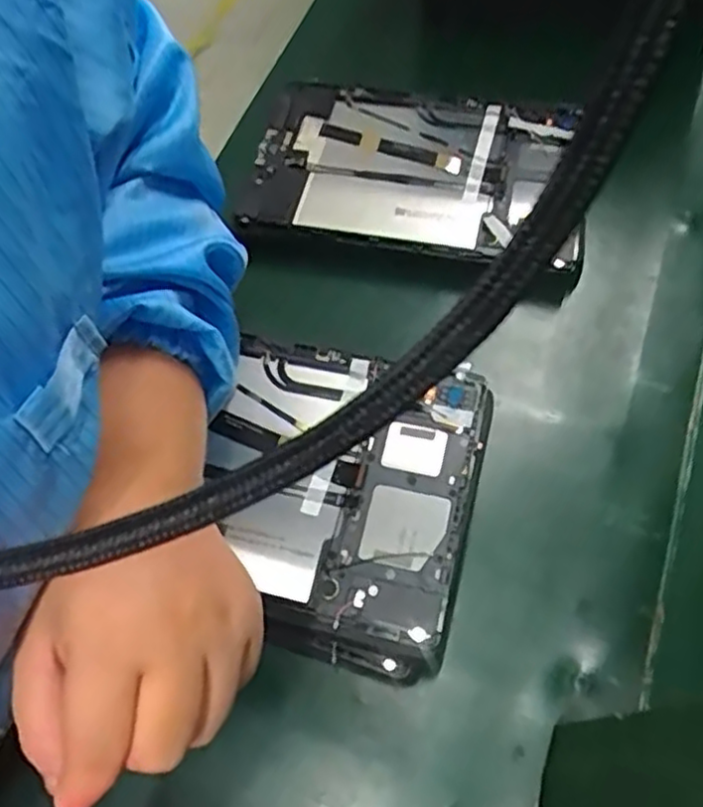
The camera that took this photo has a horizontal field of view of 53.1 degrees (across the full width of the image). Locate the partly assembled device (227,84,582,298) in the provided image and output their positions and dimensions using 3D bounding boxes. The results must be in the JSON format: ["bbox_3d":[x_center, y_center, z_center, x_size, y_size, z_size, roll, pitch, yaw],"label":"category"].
[{"bbox_3d":[0.046,-0.165,0.507,0.234,0.035,0.148,10,63,9],"label":"partly assembled device"}]

